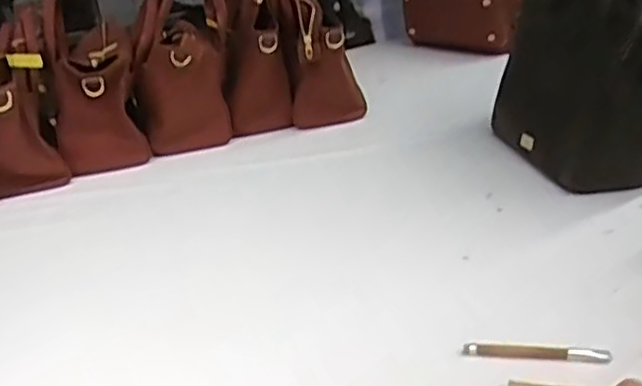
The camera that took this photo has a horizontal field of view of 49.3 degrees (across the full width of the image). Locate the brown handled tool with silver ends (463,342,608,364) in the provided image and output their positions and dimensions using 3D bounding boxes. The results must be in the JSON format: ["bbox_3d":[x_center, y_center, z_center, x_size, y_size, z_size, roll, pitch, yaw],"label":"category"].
[{"bbox_3d":[0.169,0.125,0.552,0.110,0.011,0.010,0,25,13],"label":"brown handled tool with silver ends"}]

